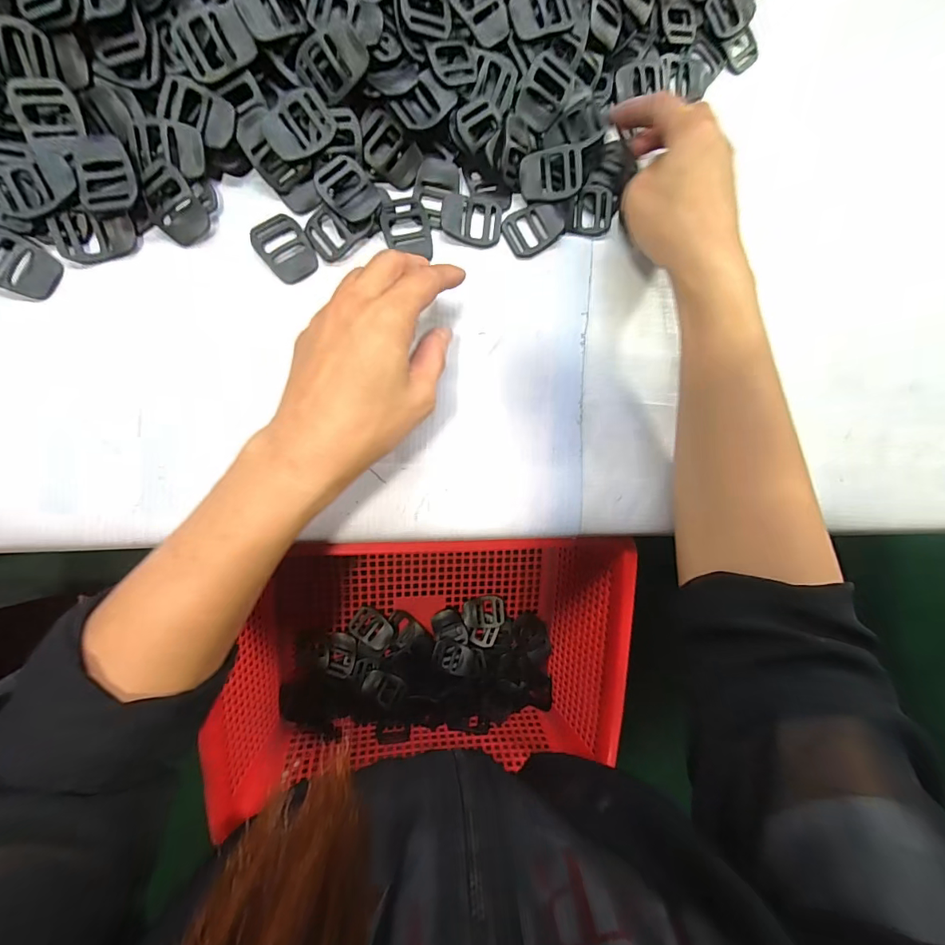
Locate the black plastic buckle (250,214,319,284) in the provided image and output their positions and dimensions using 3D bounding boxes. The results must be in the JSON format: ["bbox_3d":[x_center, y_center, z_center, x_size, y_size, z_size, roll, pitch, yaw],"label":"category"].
[{"bbox_3d":[-0.110,-0.133,0.270,0.028,0.004,0.040,-38,94,-9],"label":"black plastic buckle"}]

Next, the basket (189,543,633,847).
[{"bbox_3d":[-0.036,0.151,0.377,0.296,0.109,0.191,-1,89,-9],"label":"basket"}]

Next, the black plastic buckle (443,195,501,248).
[{"bbox_3d":[-0.001,-0.159,0.290,0.038,0.007,0.026,6,87,-9],"label":"black plastic buckle"}]

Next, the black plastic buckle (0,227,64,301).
[{"bbox_3d":[-0.246,-0.112,0.247,0.040,0.007,0.028,22,85,-8],"label":"black plastic buckle"}]

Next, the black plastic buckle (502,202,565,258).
[{"bbox_3d":[0.041,-0.160,0.298,0.042,0.006,0.027,-34,94,-9],"label":"black plastic buckle"}]

